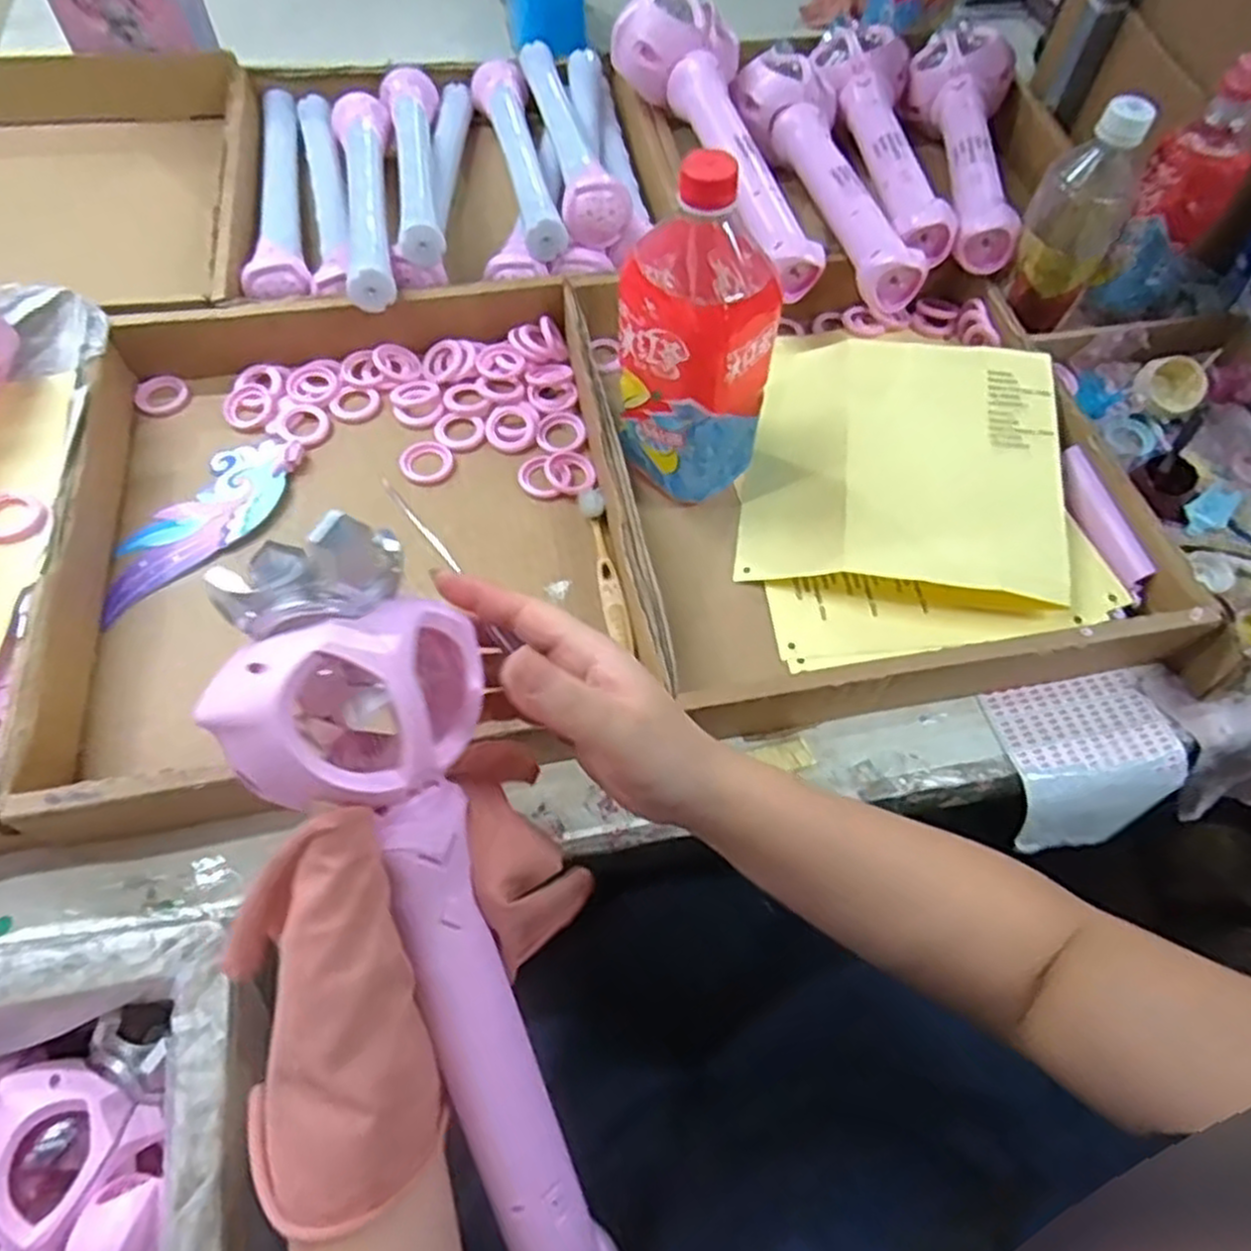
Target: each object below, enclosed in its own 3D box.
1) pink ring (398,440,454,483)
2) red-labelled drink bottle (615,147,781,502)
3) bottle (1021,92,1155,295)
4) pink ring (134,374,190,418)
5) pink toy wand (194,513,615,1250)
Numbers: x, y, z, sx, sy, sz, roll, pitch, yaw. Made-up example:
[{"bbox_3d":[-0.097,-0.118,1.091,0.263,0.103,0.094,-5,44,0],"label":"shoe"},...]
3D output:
[{"bbox_3d":[-0.146,-0.120,0.575,0.037,0.004,0.039,1,63,-2],"label":"pink ring"},{"bbox_3d":[0.043,-0.179,0.495,0.094,0.212,0.102,4,63,0],"label":"red-labelled drink bottle"},{"bbox_3d":[0.340,-0.314,0.584,0.068,0.141,0.072,31,64,14],"label":"bottle"},{"bbox_3d":[-0.351,-0.175,0.596,0.037,0.005,0.035,1,63,-2],"label":"pink ring"},{"bbox_3d":[-0.072,0.132,0.315,0.090,0.050,0.342,-20,103,-12],"label":"pink toy wand"}]

